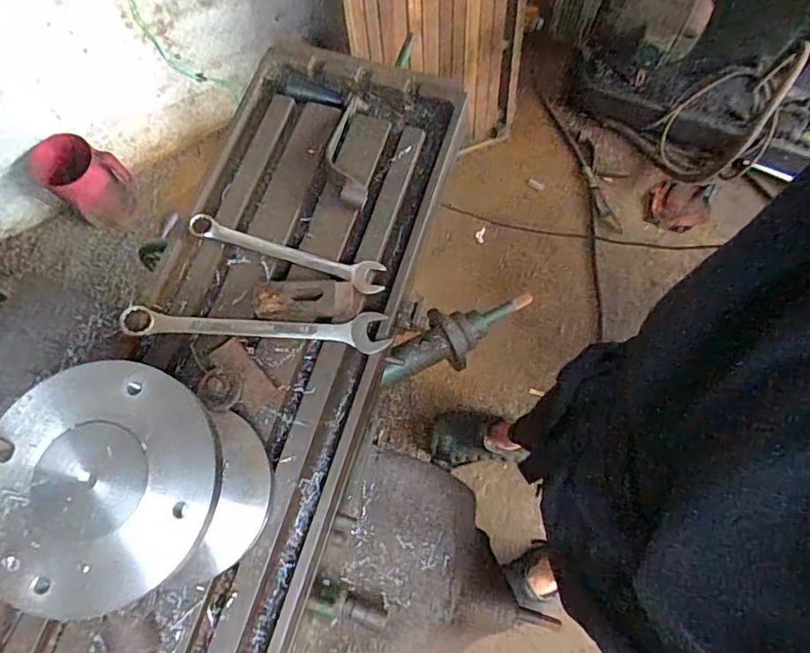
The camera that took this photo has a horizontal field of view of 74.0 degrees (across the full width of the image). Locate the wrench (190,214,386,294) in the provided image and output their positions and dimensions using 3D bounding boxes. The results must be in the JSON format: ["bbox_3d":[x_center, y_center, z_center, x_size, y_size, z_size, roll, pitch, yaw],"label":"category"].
[{"bbox_3d":[-0.126,-0.082,0.580,0.219,0.014,0.034,19,72,7],"label":"wrench"}]

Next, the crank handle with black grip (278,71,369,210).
[{"bbox_3d":[-0.075,-0.239,0.636,0.084,0.034,0.221,-27,73,-9],"label":"crank handle with black grip"}]

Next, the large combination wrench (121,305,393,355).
[{"bbox_3d":[-0.153,-0.001,0.555,0.270,0.016,0.039,3,71,1],"label":"large combination wrench"}]

